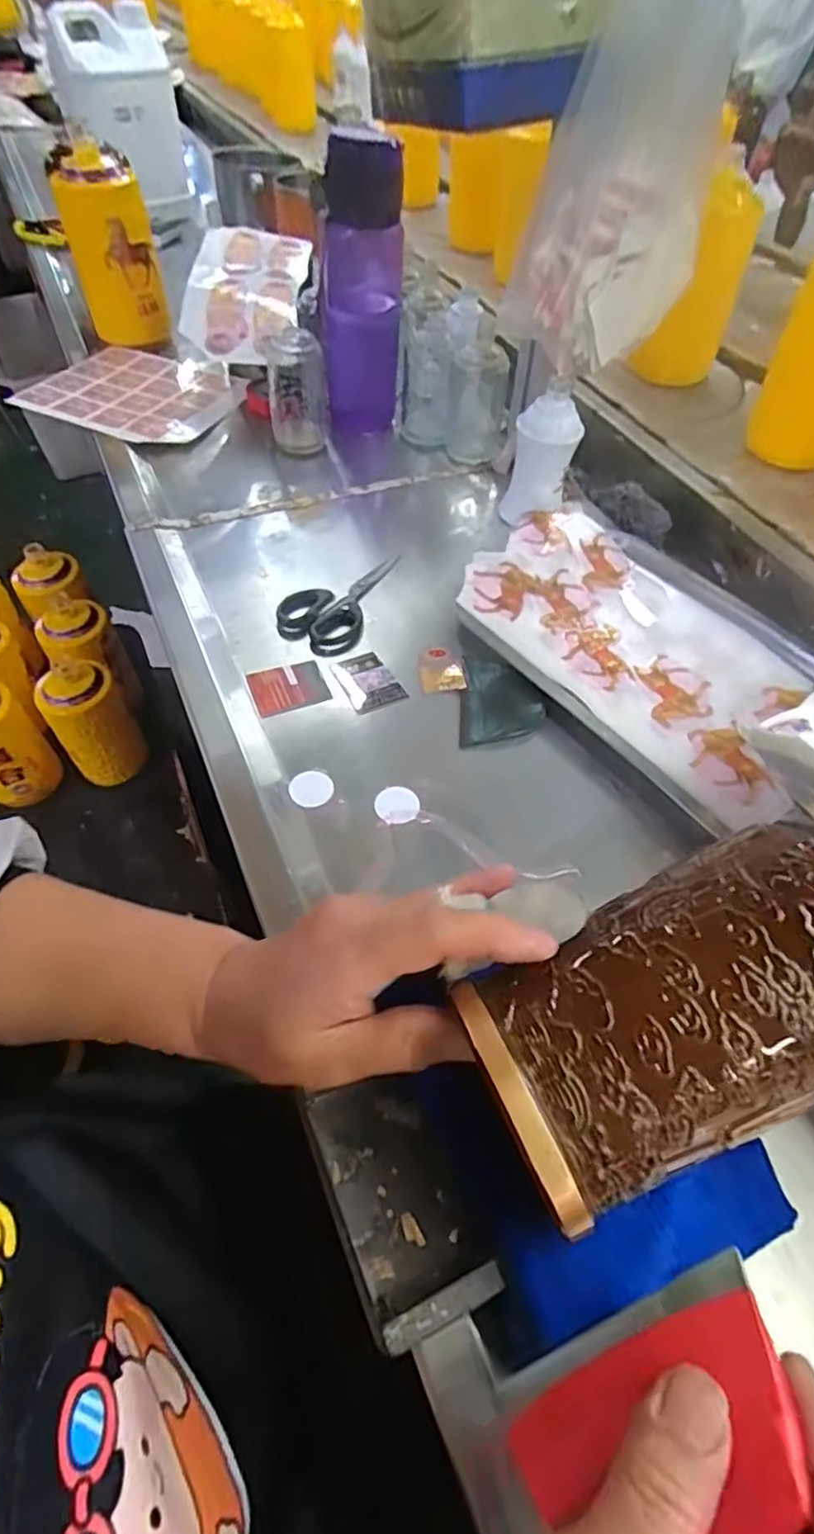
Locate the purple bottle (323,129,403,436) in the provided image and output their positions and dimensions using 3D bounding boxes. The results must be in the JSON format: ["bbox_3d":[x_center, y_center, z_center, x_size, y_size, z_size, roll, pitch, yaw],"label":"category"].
[{"bbox_3d":[-0.043,-0.436,0.629,0.075,0.243,0.060,0,54,-1],"label":"purple bottle"}]

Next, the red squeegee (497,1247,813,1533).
[{"bbox_3d":[0.069,0.188,0.185,0.087,0.012,0.055,-33,29,5],"label":"red squeegee"}]

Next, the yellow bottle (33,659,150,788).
[{"bbox_3d":[-0.385,-0.053,0.817,0.089,0.170,0.076,-29,60,-21],"label":"yellow bottle"}]

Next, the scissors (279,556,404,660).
[{"bbox_3d":[-0.049,-0.139,0.533,0.061,0.017,0.126,26,57,17],"label":"scissors"}]

